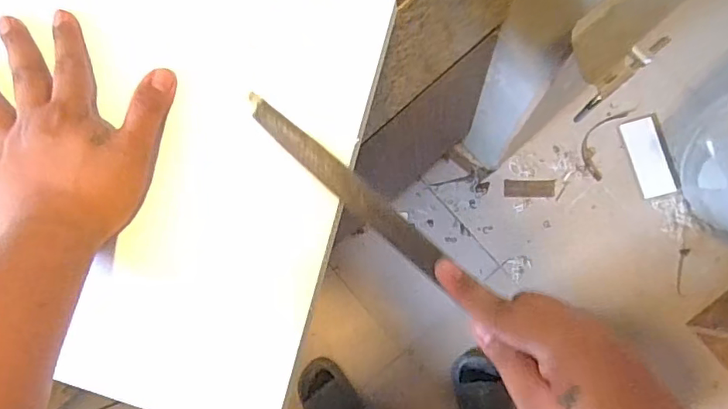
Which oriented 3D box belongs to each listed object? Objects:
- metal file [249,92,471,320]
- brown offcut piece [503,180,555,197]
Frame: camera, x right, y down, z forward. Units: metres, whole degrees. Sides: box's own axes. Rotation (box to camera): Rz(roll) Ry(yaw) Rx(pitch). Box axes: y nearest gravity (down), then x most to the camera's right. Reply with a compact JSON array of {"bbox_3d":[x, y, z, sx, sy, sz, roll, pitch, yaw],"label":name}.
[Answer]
[{"bbox_3d":[-0.008,-0.009,0.337,0.167,0.004,0.020,43,88,-4],"label":"metal file"},{"bbox_3d":[0.390,-0.038,1.226,0.117,0.014,0.039,-1,82,6],"label":"brown offcut piece"}]

